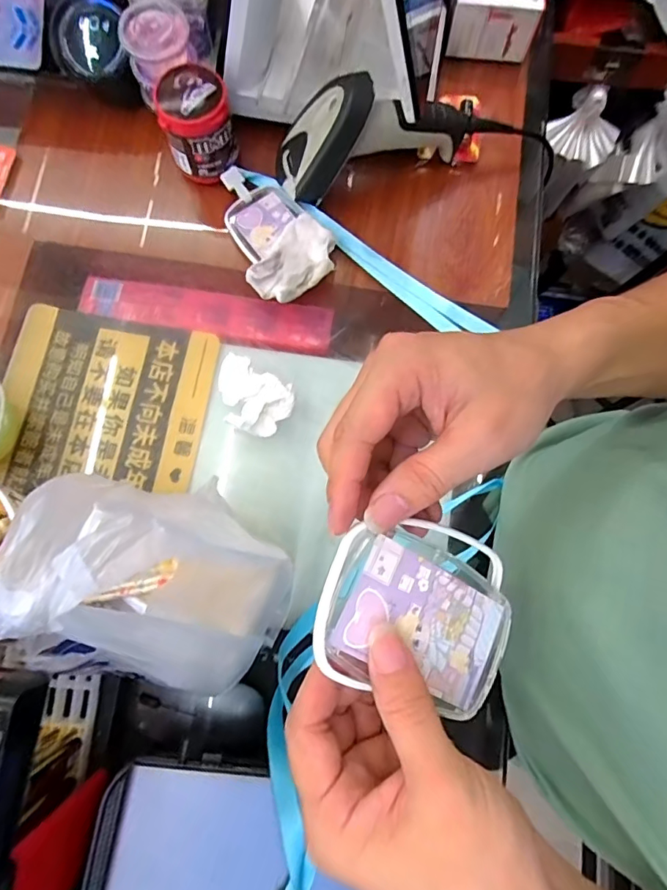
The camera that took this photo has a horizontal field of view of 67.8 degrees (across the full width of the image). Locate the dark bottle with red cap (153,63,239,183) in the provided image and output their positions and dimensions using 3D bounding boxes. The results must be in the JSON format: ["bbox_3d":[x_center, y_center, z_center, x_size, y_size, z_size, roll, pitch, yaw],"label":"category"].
[{"bbox_3d":[-0.128,-0.304,0.472,0.063,0.077,0.061,0,78,-1],"label":"dark bottle with red cap"}]

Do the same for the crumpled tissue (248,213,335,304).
[{"bbox_3d":[-0.037,-0.171,0.469,0.066,0.027,0.085,25,78,4],"label":"crumpled tissue"}]

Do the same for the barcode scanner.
[{"bbox_3d":[0.036,-0.301,0.465,0.177,0.103,0.064,-23,79,-6],"label":"barcode scanner"}]

